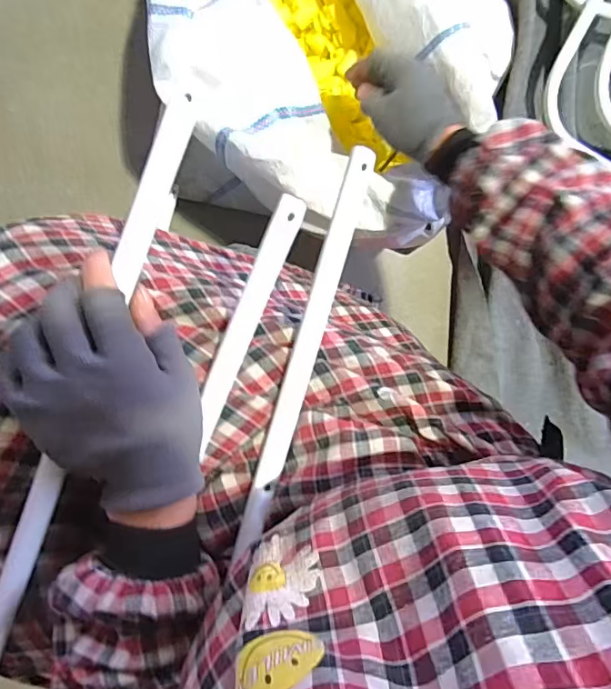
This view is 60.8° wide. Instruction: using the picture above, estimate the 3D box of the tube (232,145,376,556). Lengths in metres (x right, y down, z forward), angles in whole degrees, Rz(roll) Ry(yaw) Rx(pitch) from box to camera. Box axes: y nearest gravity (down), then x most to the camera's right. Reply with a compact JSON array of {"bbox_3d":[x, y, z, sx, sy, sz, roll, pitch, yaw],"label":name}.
[{"bbox_3d":[-0.003,0.007,0.343,0.018,0.017,0.270,16,98,-3],"label":"tube"}]

